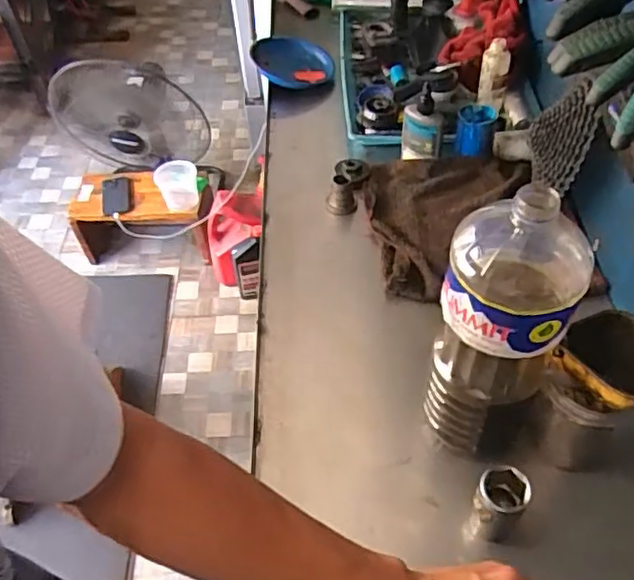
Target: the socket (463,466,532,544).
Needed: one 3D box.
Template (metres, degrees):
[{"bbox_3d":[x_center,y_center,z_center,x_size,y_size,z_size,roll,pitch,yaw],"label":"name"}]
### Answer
[{"bbox_3d":[0.160,0.193,0.564,0.042,0.075,0.045,-1,49,1],"label":"socket"}]

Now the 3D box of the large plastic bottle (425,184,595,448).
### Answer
[{"bbox_3d":[0.148,0.047,0.549,0.100,0.299,0.082,15,52,14],"label":"large plastic bottle"}]

